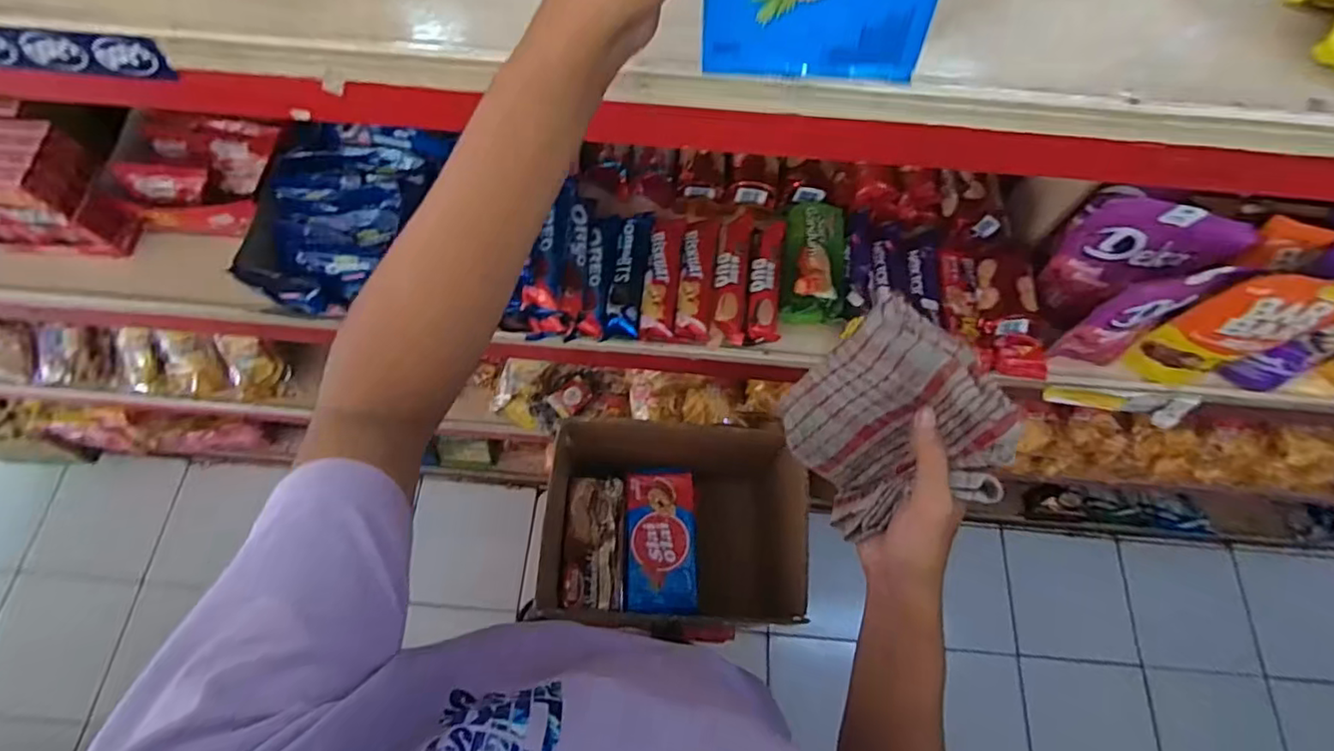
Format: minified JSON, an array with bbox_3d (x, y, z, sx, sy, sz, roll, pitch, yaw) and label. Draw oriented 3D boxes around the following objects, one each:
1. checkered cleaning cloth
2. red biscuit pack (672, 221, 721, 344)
[{"bbox_3d":[0.144,0.034,0.397,0.120,0.135,0.055,45,30,5],"label":"checkered cleaning cloth"},{"bbox_3d":[0.039,-0.127,0.768,0.044,0.028,0.176,7,67,1],"label":"red biscuit pack"}]

